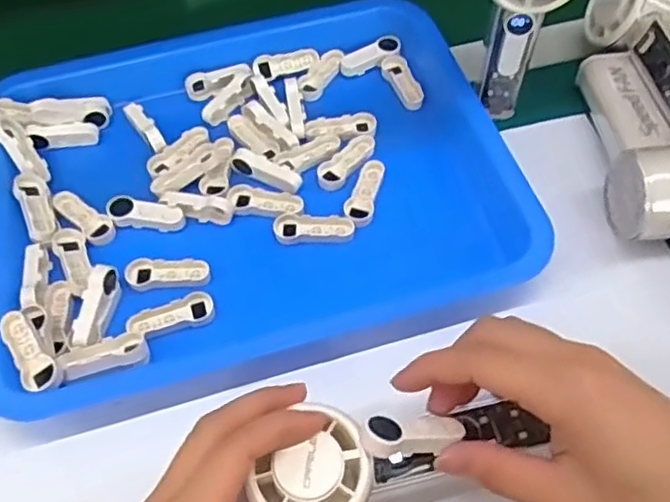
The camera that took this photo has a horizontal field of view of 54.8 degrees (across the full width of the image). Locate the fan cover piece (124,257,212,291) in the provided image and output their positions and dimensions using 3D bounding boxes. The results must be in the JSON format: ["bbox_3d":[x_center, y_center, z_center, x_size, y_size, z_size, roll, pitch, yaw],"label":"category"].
[{"bbox_3d":[-0.102,0.013,0.396,0.052,0.005,0.020,-2,57,1],"label":"fan cover piece"}]

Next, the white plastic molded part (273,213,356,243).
[{"bbox_3d":[-0.013,-0.014,0.410,0.051,0.004,0.019,3,58,4],"label":"white plastic molded part"}]

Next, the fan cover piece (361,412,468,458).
[{"bbox_3d":[0.035,0.081,0.290,0.050,0.007,0.020,3,55,-22],"label":"fan cover piece"}]

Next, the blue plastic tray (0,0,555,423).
[{"bbox_3d":[-0.064,-0.060,0.430,0.324,0.034,0.276,-15,58,-8],"label":"blue plastic tray"}]

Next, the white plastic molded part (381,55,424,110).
[{"bbox_3d":[0.052,-0.126,0.482,0.020,0.008,0.052,-20,59,-11],"label":"white plastic molded part"}]

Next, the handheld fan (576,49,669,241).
[{"bbox_3d":[0.199,-0.073,0.417,0.051,0.056,0.156,-1,57,1],"label":"handheld fan"}]

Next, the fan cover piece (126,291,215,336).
[{"bbox_3d":[-0.096,0.037,0.379,0.049,0.009,0.019,-20,59,-10],"label":"fan cover piece"}]

